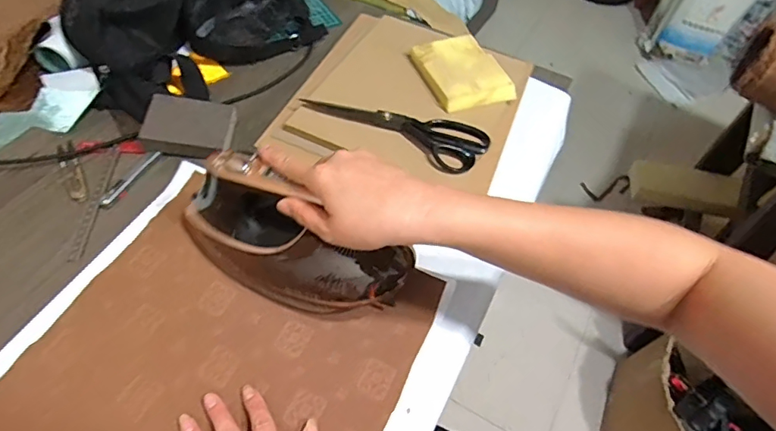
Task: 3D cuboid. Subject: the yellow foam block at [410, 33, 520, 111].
[{"bbox_3d":[0.104,-0.202,0.685,0.105,0.022,0.128,-16,57,-16],"label":"yellow foam block"}]

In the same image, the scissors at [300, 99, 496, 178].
[{"bbox_3d":[0.007,-0.120,0.625,0.238,0.019,0.073,24,55,12],"label":"scissors"}]

